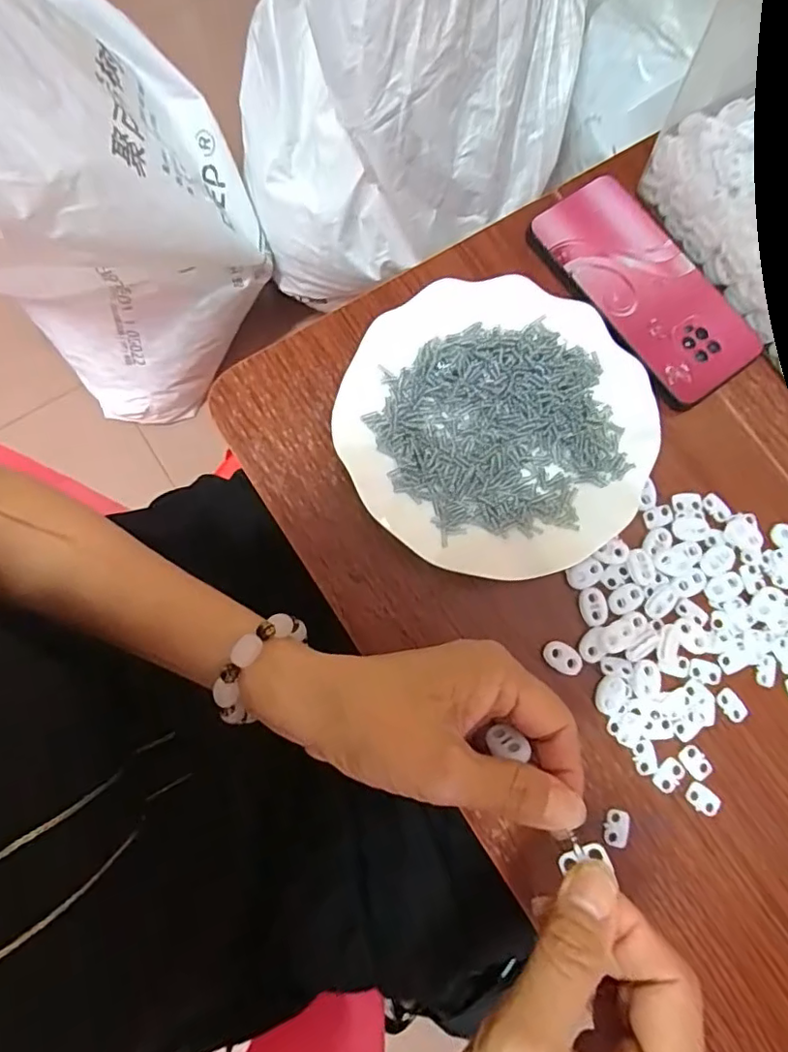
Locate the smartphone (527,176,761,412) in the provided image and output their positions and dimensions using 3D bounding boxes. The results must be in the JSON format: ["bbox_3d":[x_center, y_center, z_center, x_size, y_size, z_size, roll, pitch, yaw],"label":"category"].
[{"bbox_3d":[0.167,-0.159,0.370,0.076,0.008,0.161,-36,82,-8],"label":"smartphone"}]

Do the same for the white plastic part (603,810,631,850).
[{"bbox_3d":[0.123,0.168,0.308,0.013,0.005,0.019,17,79,2],"label":"white plastic part"}]

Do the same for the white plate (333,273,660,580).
[{"bbox_3d":[0.063,-0.061,0.338,0.177,0.027,0.181,0,79,-1],"label":"white plate"}]

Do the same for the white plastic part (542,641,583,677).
[{"bbox_3d":[0.099,0.078,0.325,0.024,0.005,0.016,33,80,5],"label":"white plastic part"}]

